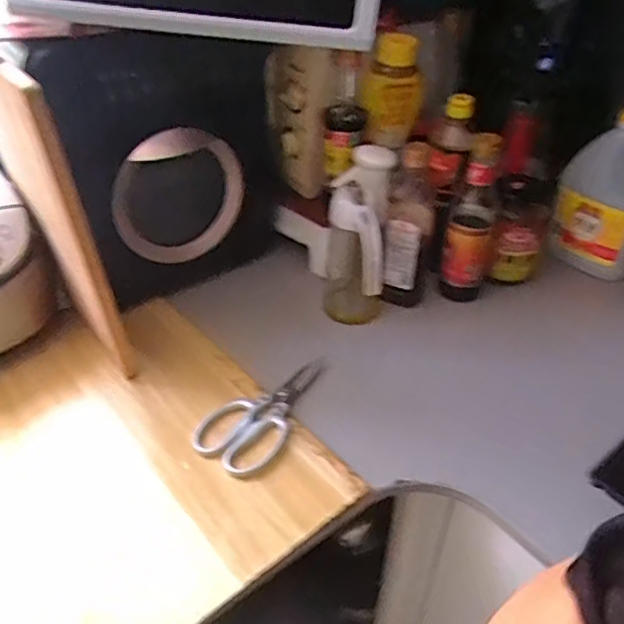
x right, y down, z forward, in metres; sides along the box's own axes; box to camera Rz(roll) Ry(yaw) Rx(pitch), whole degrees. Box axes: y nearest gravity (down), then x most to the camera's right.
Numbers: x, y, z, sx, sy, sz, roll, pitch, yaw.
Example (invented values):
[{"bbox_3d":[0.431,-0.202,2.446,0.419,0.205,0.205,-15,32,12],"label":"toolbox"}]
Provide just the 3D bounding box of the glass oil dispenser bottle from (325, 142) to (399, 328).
[{"bbox_3d":[0.063,-0.096,0.856,0.084,0.222,0.153,6,39,6],"label":"glass oil dispenser bottle"}]

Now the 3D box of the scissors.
[{"bbox_3d":[-0.046,0.112,0.745,0.097,0.018,0.215,27,46,28],"label":"scissors"}]

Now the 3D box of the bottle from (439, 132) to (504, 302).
[{"bbox_3d":[0.230,-0.130,0.861,0.067,0.243,0.058,14,41,15],"label":"bottle"}]

